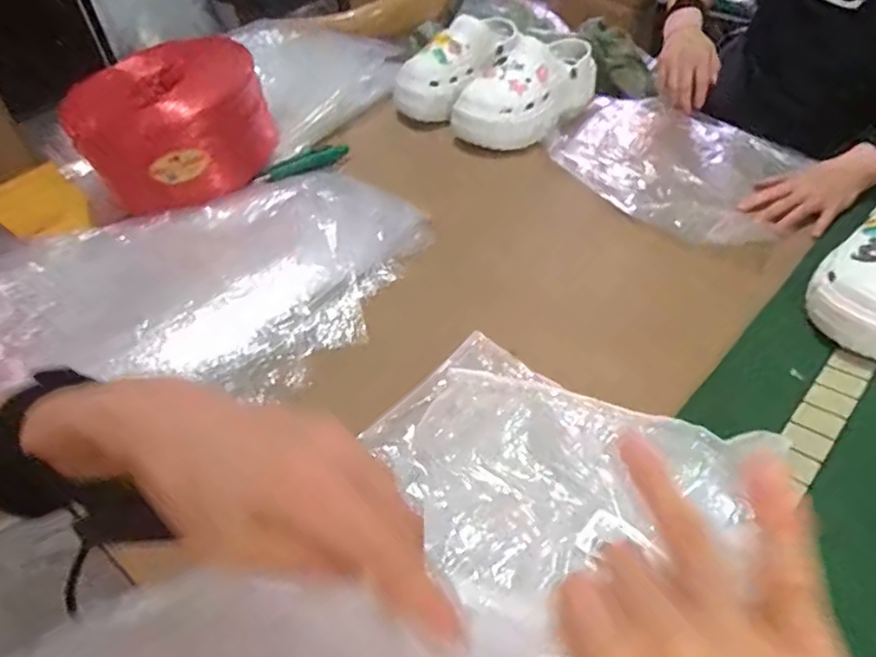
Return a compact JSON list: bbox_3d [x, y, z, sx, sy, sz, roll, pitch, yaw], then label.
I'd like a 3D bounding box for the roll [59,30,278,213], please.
[{"bbox_3d":[-0.335,-0.273,0.790,0.187,0.129,0.203,-2,47,2],"label":"roll"}]

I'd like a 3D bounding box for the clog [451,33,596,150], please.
[{"bbox_3d":[0.132,-0.362,0.897,0.119,0.107,0.217,28,54,26],"label":"clog"}]

